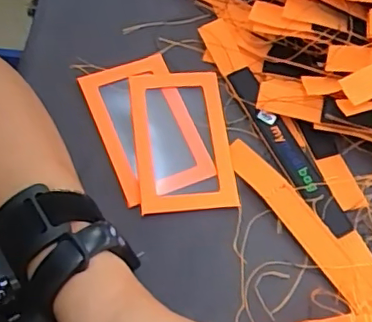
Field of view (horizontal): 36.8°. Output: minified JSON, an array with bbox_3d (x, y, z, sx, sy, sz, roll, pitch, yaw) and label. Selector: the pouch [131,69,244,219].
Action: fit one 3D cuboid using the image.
[{"bbox_3d":[-0.002,-0.014,0.381,0.064,0.006,0.102,-6,64,-6],"label":"pouch"}]

